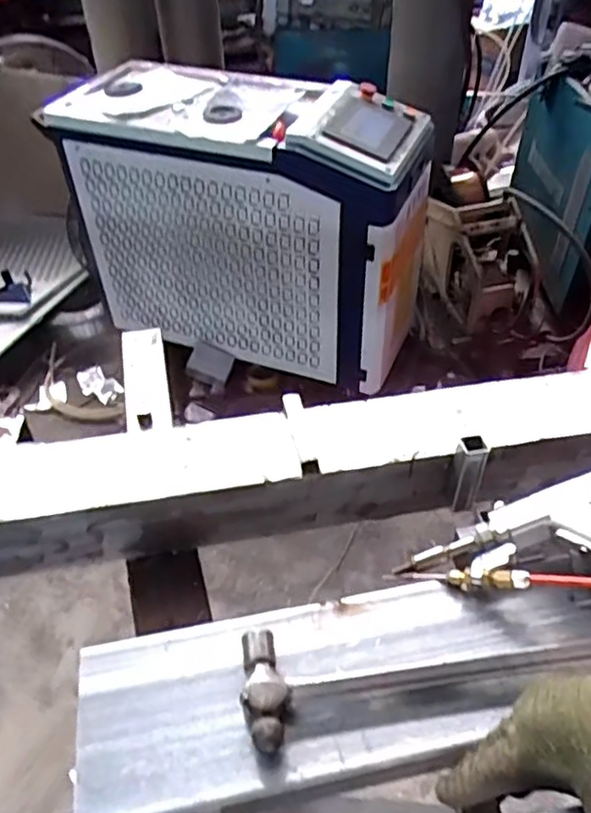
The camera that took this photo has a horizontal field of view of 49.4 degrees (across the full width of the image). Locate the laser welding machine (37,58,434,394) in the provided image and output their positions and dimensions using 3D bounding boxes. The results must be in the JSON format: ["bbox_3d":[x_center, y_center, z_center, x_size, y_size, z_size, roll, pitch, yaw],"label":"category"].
[{"bbox_3d":[-0.124,-0.454,1.643,0.826,0.615,0.330,14,47,15],"label":"laser welding machine"}]

